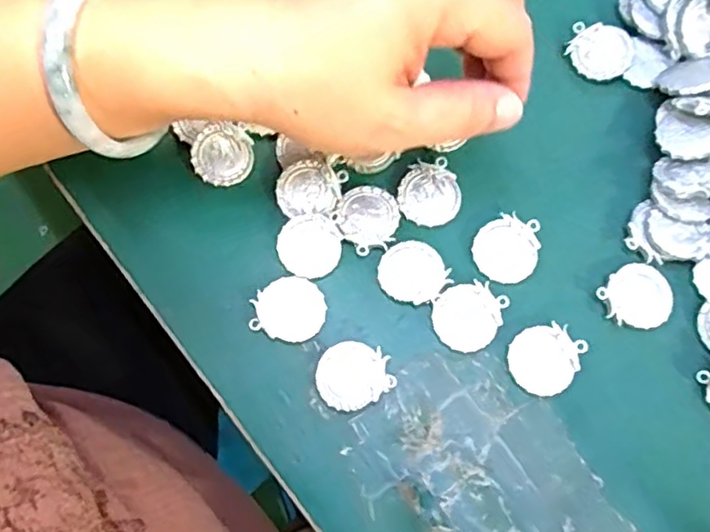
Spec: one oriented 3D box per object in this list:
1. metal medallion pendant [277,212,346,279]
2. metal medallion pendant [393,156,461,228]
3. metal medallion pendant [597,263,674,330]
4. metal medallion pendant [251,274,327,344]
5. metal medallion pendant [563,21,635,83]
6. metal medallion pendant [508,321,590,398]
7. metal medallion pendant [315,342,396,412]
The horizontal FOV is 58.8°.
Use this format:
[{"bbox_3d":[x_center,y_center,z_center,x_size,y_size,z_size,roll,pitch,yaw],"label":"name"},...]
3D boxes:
[{"bbox_3d":[-0.019,-0.009,0.272,0.028,0.004,0.027,0,74,0],"label":"metal medallion pendant"},{"bbox_3d":[0.033,-0.033,0.280,0.028,0.004,0.029,0,74,0],"label":"metal medallion pendant"},{"bbox_3d":[0.120,0.013,0.266,0.029,0.004,0.027,0,74,0],"label":"metal medallion pendant"},{"bbox_3d":[-0.028,0.019,0.265,0.031,0.004,0.027,-26,75,-7],"label":"metal medallion pendant"},{"bbox_3d":[0.117,-0.102,0.301,0.030,0.006,0.028,3,74,1],"label":"metal medallion pendant"},{"bbox_3d":[0.079,0.038,0.260,0.031,0.005,0.027,-28,76,-7],"label":"metal medallion pendant"},{"bbox_3d":[-0.001,0.044,0.256,0.029,0.004,0.026,-28,76,1],"label":"metal medallion pendant"}]

